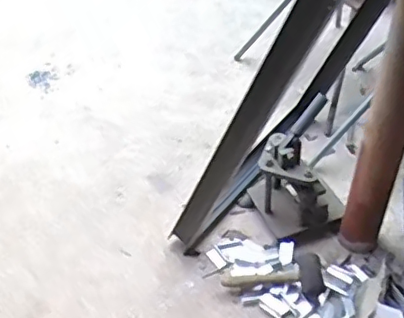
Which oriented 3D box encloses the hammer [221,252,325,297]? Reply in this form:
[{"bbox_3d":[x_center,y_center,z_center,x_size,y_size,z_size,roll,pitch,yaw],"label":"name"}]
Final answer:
[{"bbox_3d":[0.195,0.325,1.614,0.271,0.052,0.110,-8,39,11],"label":"hammer"}]

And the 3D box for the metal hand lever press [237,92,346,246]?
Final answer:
[{"bbox_3d":[0.283,0.005,1.676,0.246,0.391,0.224,-16,44,-20],"label":"metal hand lever press"}]

